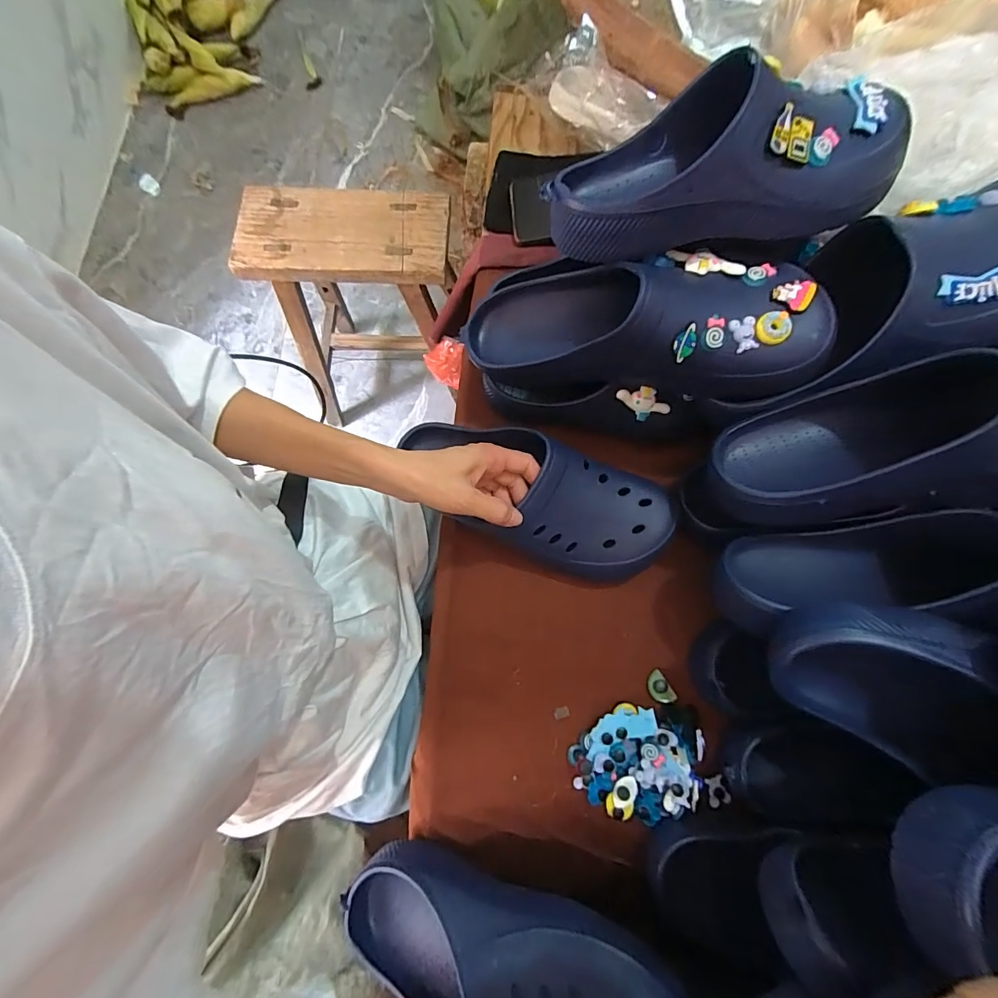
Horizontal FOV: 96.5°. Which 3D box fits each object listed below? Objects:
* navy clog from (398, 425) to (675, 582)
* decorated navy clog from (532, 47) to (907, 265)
[{"bbox_3d":[0.035,-0.003,0.428,0.255,0.076,0.103,21,78,6],"label":"navy clog"},{"bbox_3d":[0.160,-0.246,0.321,0.253,0.080,0.109,-4,76,0],"label":"decorated navy clog"}]

